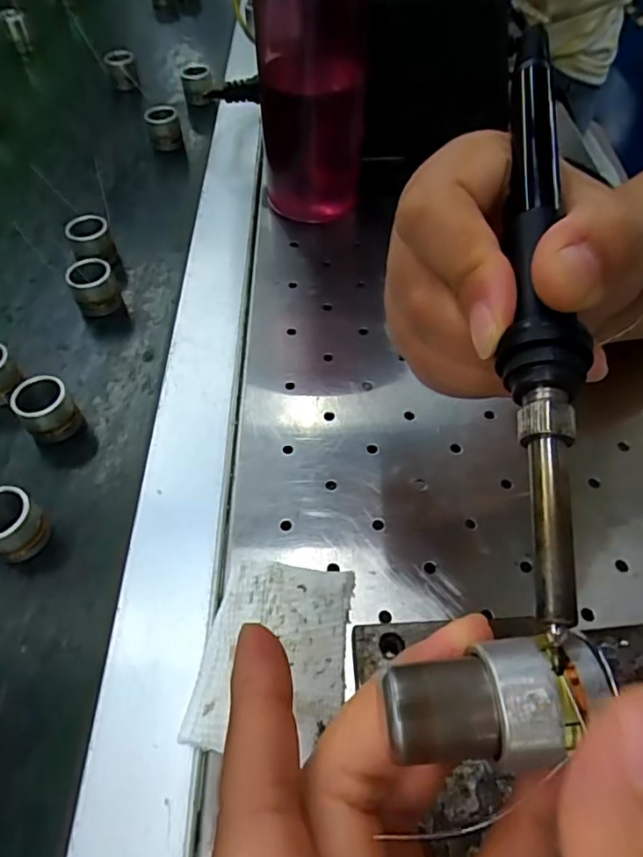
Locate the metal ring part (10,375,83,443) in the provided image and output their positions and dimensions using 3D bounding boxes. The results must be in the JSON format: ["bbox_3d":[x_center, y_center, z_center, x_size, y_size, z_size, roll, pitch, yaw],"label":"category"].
[{"bbox_3d":[-0.129,-0.008,0.270,0.023,0.026,0.022,-1,54,1],"label":"metal ring part"}]

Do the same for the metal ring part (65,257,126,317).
[{"bbox_3d":[-0.128,-0.078,0.321,0.024,0.027,0.020,-20,55,-12],"label":"metal ring part"}]

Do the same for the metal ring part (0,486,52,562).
[{"bbox_3d":[-0.128,0.040,0.235,0.023,0.025,0.023,-1,54,1],"label":"metal ring part"}]

